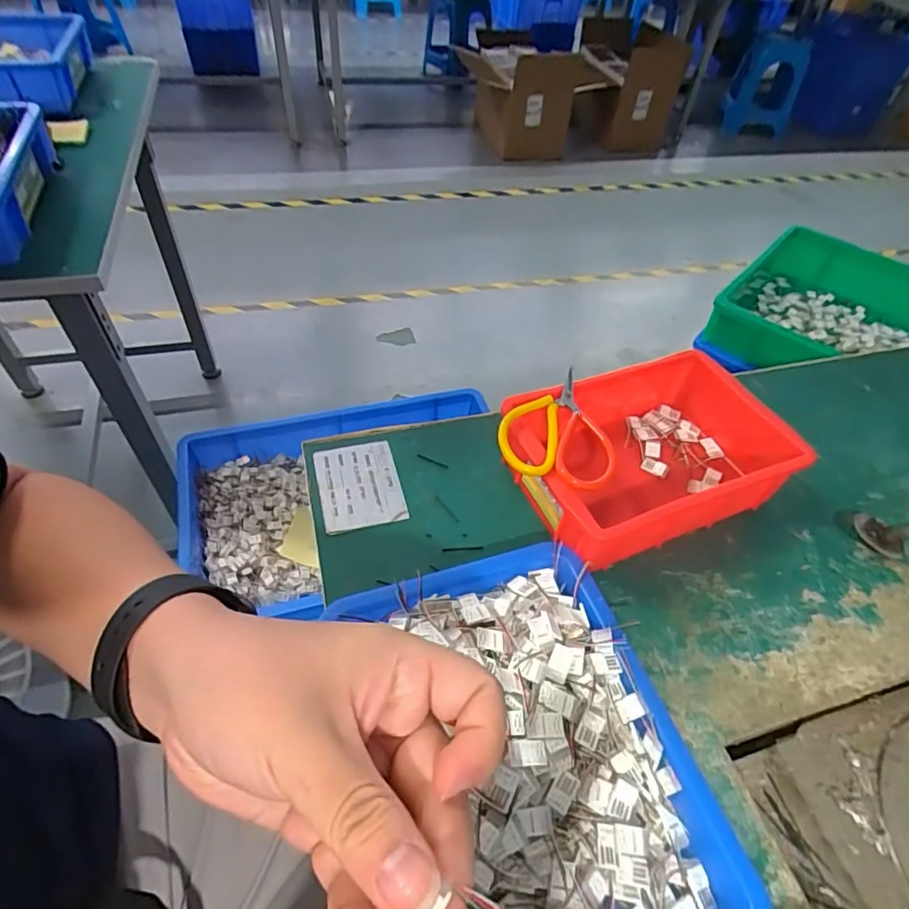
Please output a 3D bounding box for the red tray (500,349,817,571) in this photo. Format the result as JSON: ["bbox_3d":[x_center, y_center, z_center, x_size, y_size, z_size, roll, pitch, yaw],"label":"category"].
[{"bbox_3d":[0.144,0.003,0.425,0.221,0.073,0.132,-15,52,-16],"label":"red tray"}]

